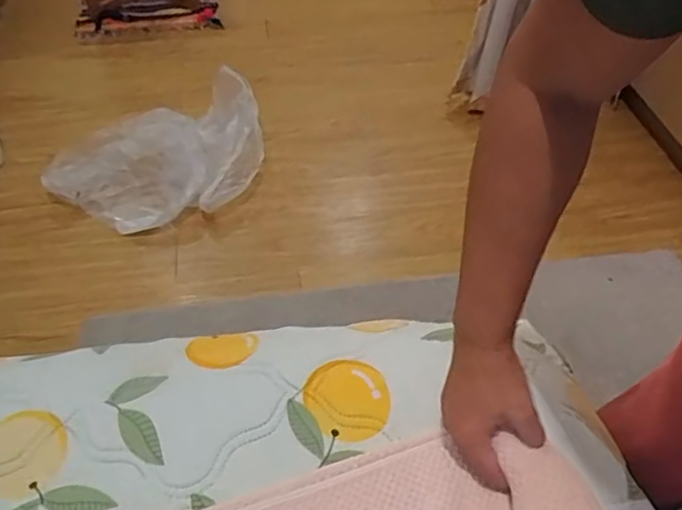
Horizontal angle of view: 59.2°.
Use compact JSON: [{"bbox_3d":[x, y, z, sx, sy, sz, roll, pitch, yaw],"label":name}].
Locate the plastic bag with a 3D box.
[{"bbox_3d":[-0.430,-0.237,1.484,0.545,0.157,0.349,-23,53,-19],"label":"plastic bag"}]

